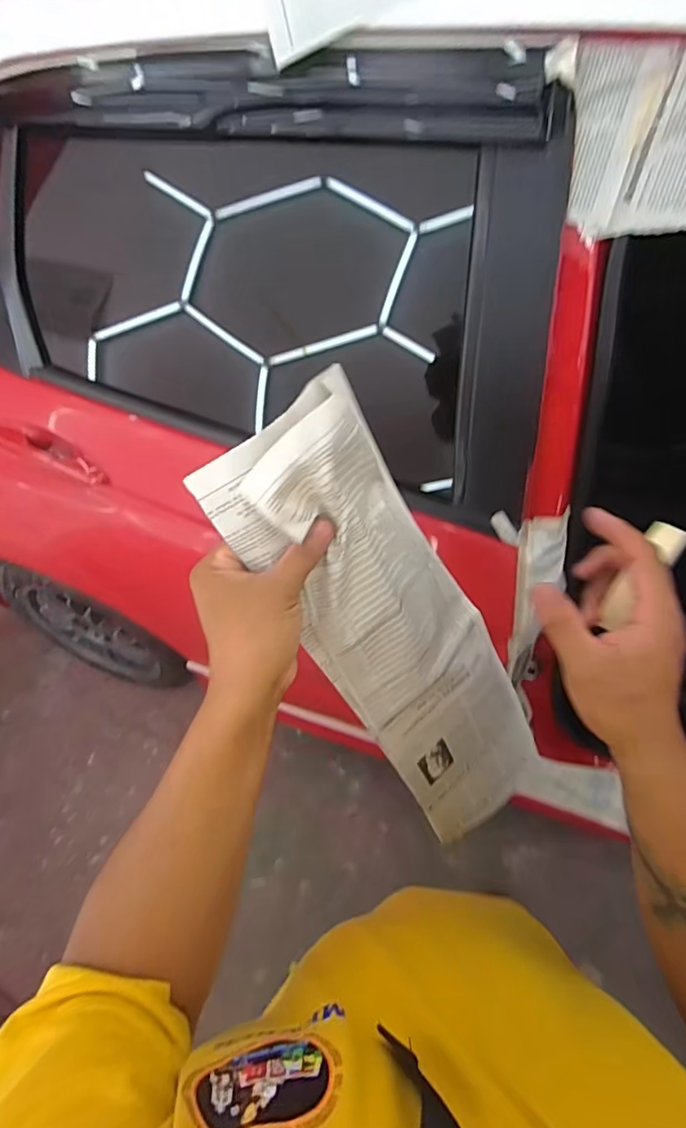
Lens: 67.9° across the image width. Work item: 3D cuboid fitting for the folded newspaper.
[{"bbox_3d":[0.067,0.080,0.460,0.150,0.488,0.047,-43,33,-19],"label":"folded newspaper"}]

